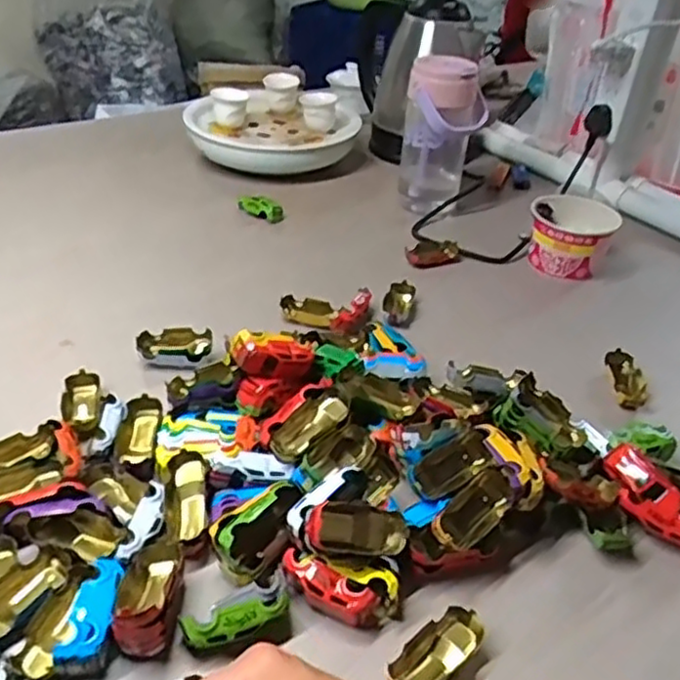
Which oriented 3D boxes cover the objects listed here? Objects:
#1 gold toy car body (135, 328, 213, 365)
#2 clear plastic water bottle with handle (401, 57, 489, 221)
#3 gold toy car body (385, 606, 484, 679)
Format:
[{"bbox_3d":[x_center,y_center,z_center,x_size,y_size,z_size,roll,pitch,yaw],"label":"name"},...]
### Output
[{"bbox_3d":[-0.146,0.008,0.627,0.064,0.025,0.031,2,35,-3],"label":"gold toy car body"},{"bbox_3d":[0.122,-0.241,0.864,0.094,0.189,0.068,10,35,8],"label":"clear plastic water bottle with handle"},{"bbox_3d":[0.054,0.180,0.404,0.030,0.015,0.067,29,42,31],"label":"gold toy car body"}]

